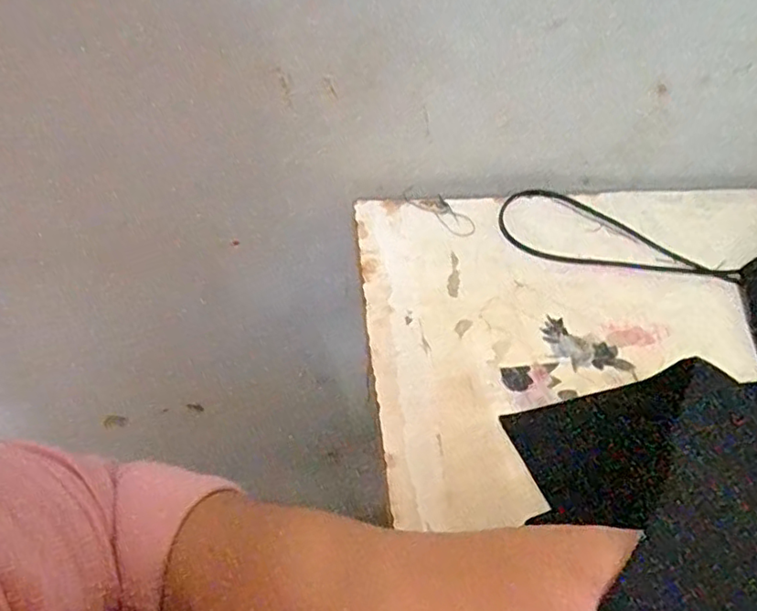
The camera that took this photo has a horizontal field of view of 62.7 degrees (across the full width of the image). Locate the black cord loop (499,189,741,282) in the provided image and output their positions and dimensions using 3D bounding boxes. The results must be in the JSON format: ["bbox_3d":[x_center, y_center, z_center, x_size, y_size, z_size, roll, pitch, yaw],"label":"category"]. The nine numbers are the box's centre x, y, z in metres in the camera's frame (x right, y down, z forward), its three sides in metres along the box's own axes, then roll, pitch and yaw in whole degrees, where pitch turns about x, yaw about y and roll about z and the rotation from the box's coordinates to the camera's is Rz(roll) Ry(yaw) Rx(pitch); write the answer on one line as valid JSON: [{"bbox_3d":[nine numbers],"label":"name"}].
[{"bbox_3d":[0.184,-0.055,0.485,0.178,0.011,0.080,12,51,6],"label":"black cord loop"}]

